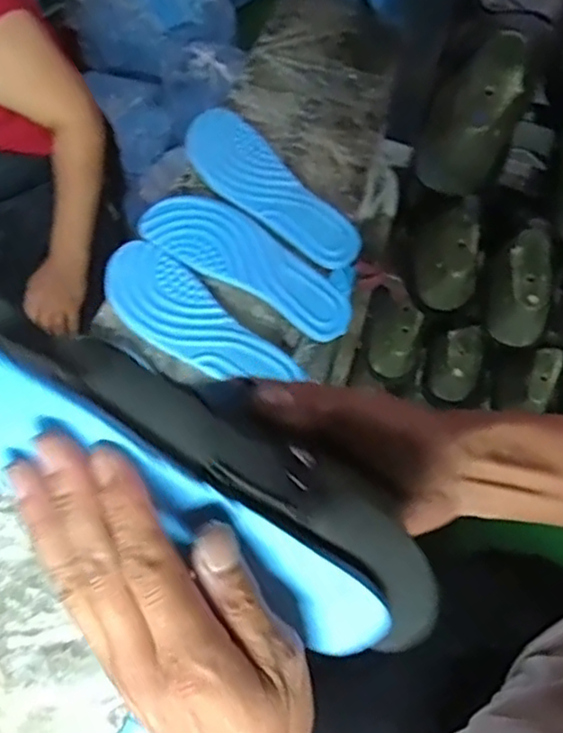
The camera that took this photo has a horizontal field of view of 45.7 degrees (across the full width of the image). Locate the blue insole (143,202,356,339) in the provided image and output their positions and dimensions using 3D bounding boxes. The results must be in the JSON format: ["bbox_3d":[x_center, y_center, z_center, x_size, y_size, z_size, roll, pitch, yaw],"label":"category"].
[{"bbox_3d":[-0.031,-0.108,0.682,0.232,0.011,0.072,31,73,9],"label":"blue insole"}]

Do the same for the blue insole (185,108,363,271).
[{"bbox_3d":[-0.022,-0.192,0.719,0.078,0.032,0.246,-38,75,-13],"label":"blue insole"}]

